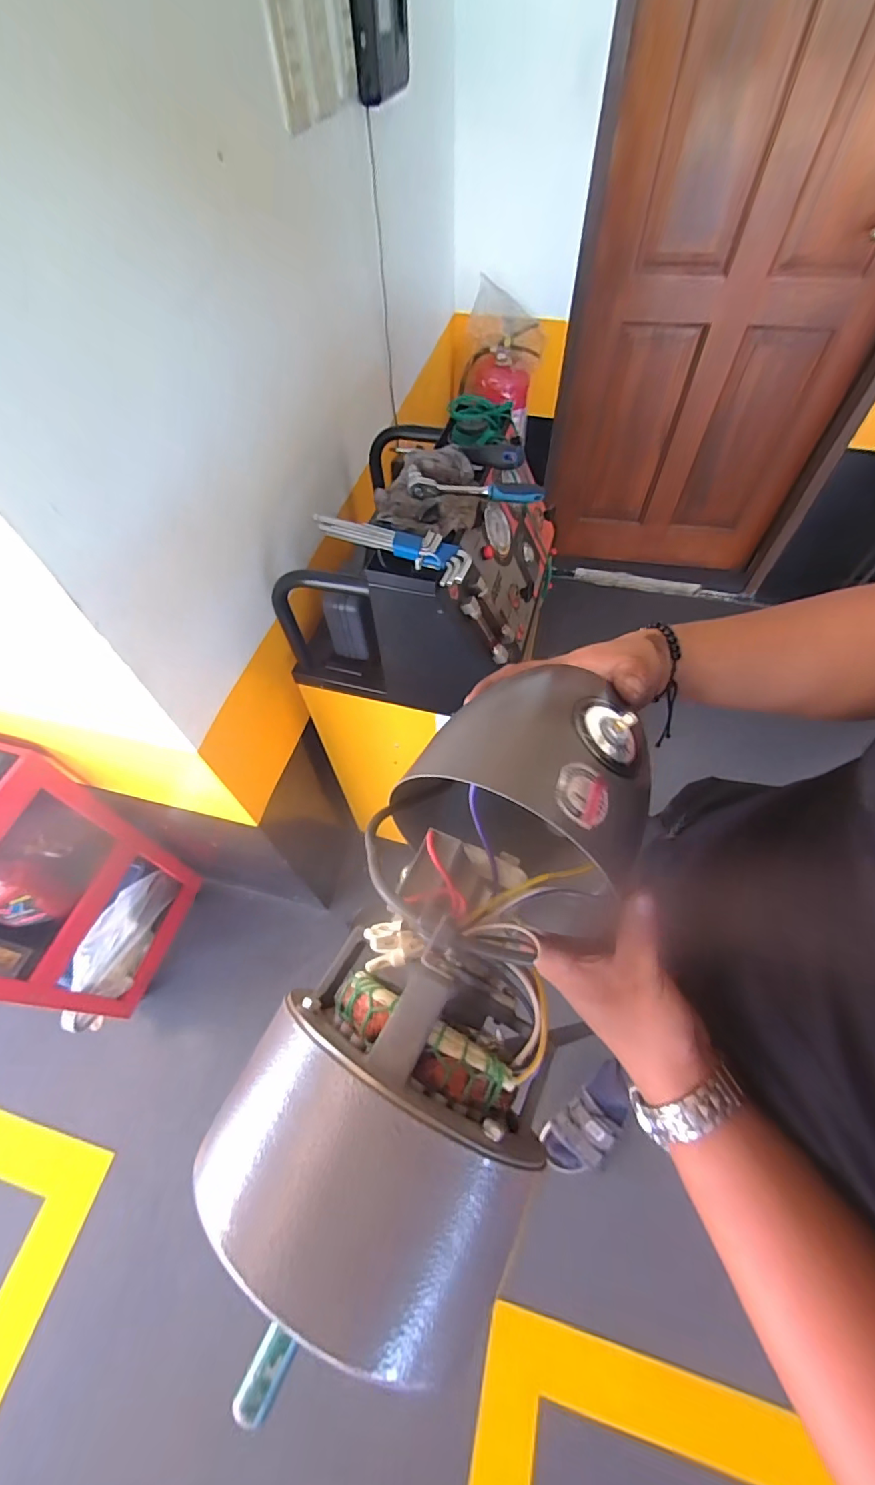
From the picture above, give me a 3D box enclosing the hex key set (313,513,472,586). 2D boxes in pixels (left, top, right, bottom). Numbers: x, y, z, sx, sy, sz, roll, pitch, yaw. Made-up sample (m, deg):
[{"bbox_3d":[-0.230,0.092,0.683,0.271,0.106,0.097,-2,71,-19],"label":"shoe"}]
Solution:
[{"bbox_3d":[-0.055,-0.252,0.635,0.213,0.027,0.054,29,63,19],"label":"hex key set"}]

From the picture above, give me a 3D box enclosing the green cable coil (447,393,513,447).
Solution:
[{"bbox_3d":[0.068,-0.511,0.801,0.098,0.034,0.120,-3,57,0],"label":"green cable coil"}]

